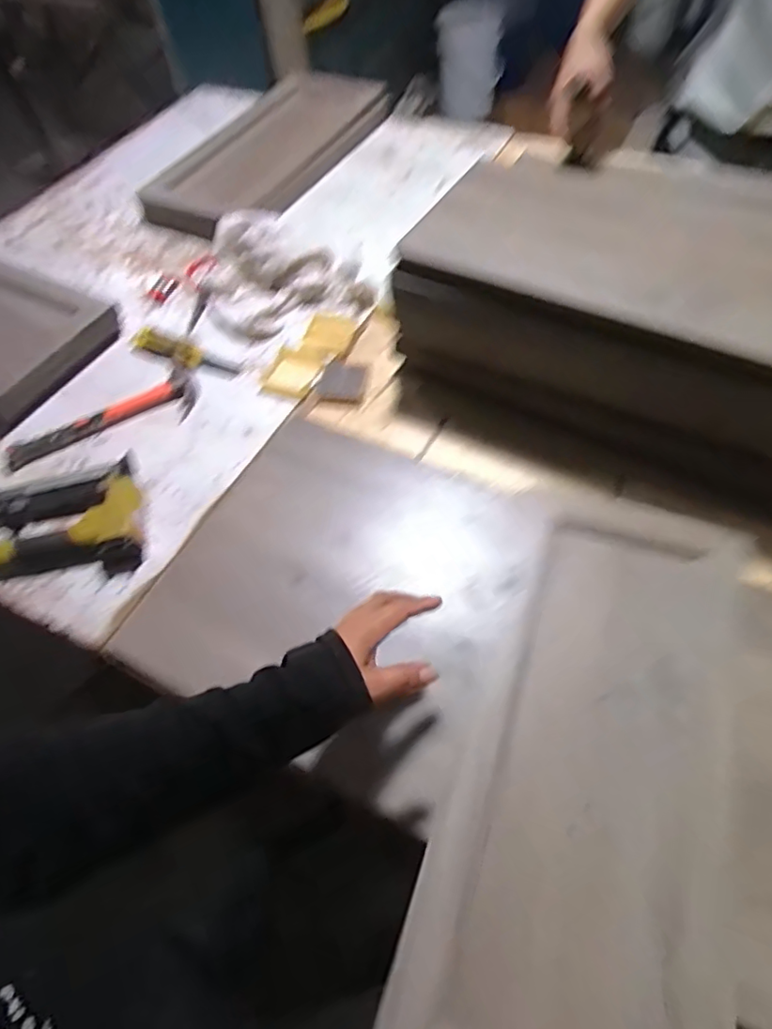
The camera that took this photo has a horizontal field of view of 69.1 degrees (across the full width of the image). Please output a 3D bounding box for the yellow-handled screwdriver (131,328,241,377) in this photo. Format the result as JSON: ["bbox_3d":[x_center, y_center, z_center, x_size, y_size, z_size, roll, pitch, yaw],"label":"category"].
[{"bbox_3d":[-0.295,-0.232,0.818,0.165,0.032,0.038,21,61,18],"label":"yellow-handled screwdriver"}]

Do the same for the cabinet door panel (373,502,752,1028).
[{"bbox_3d":[0.194,0.215,0.495,0.229,0.021,0.526,18,61,16],"label":"cabinet door panel"}]

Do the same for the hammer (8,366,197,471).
[{"bbox_3d":[-0.372,-0.121,0.750,0.255,0.023,0.083,-33,60,-16],"label":"hammer"}]

